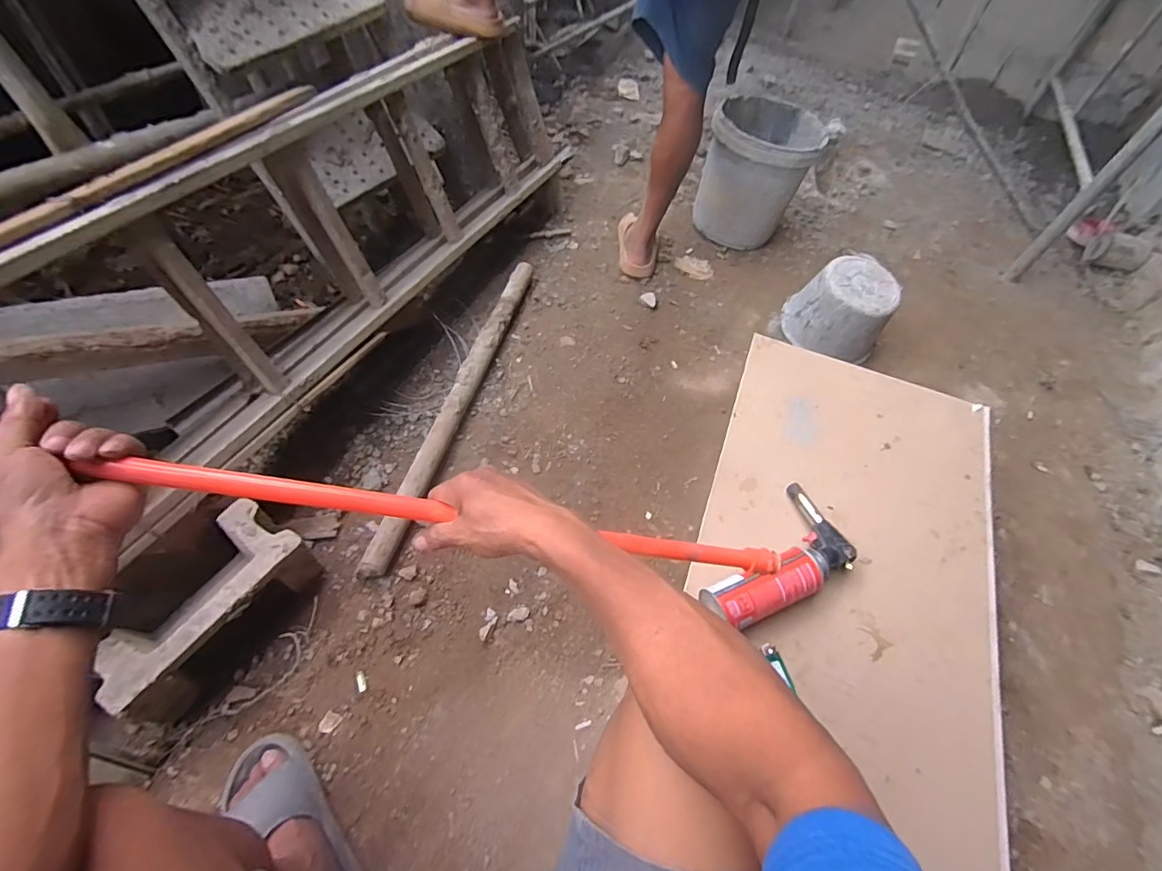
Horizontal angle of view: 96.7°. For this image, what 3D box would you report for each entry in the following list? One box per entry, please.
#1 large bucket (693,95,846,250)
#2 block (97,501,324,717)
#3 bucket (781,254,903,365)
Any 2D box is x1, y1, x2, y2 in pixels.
[{"bbox_3d":[0.533,-0.779,1.548,0.308,0.311,0.322,2,57,-3],"label":"large bucket"},{"bbox_3d":[-0.580,0.274,0.823,0.137,0.163,0.297,29,60,14],"label":"block"},{"bbox_3d":[0.663,-0.324,1.324,0.235,0.165,0.218,3,56,-5],"label":"bucket"}]

